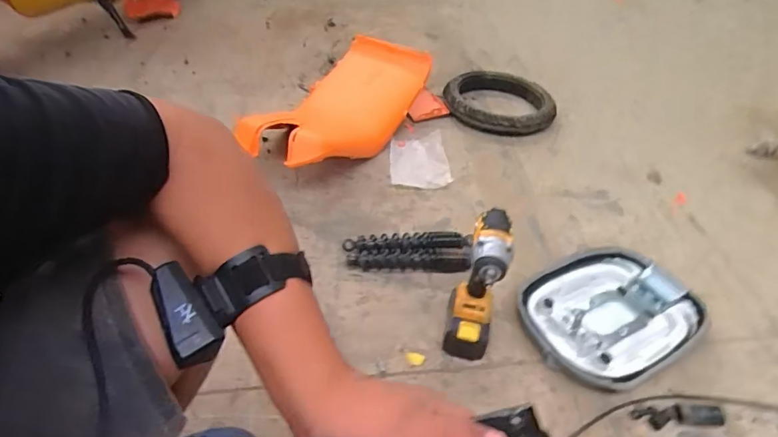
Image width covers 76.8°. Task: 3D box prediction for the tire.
[{"bbox_3d":[0.368,-0.395,1.655,0.360,0.085,0.345,7,42,1],"label":"tire"}]

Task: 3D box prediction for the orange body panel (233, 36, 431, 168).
[{"bbox_3d":[-0.143,-0.330,1.390,0.322,0.149,0.663,22,44,17],"label":"orange body panel"}]

